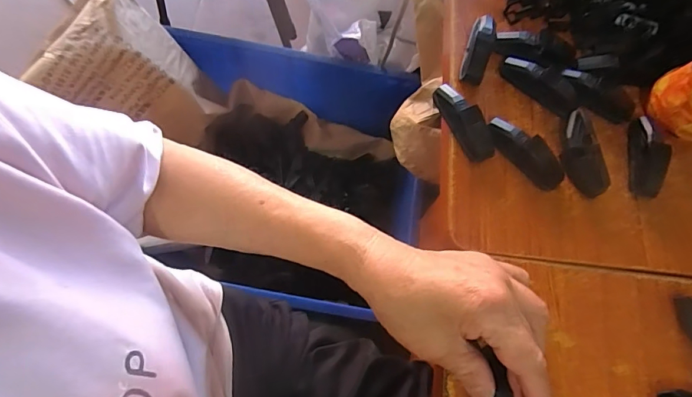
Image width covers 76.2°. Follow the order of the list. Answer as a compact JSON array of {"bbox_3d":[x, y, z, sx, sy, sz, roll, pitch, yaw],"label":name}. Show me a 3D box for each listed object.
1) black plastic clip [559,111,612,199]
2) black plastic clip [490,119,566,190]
[{"bbox_3d":[0.194,-0.037,0.367,0.025,0.023,0.071,3,66,-2],"label":"black plastic clip"},{"bbox_3d":[0.148,-0.038,0.366,0.020,0.022,0.073,-40,74,-18],"label":"black plastic clip"}]

